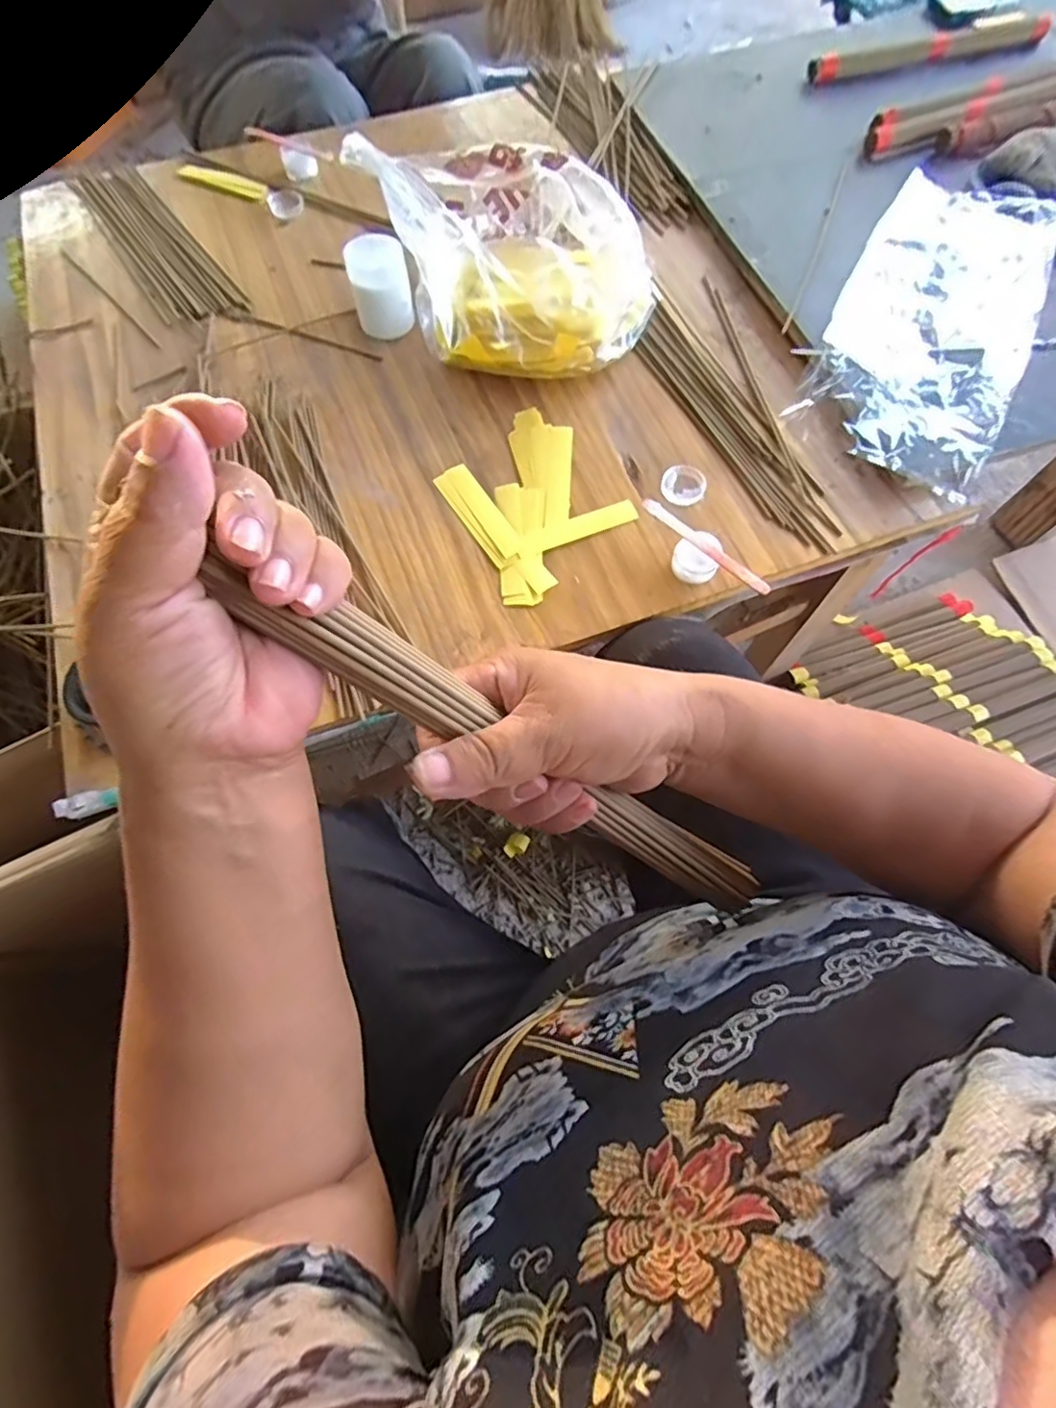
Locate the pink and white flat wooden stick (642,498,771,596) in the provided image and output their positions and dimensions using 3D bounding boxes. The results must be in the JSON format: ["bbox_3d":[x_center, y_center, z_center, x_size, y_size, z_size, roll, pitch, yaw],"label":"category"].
[{"bbox_3d":[0.140,-0.126,0.473,0.121,0.008,0.010,40,74,15],"label":"pink and white flat wooden stick"}]

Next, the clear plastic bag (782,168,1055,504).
[{"bbox_3d":[0.393,-0.377,0.571,0.171,0.035,0.400,27,71,11],"label":"clear plastic bag"}]

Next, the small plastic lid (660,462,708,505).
[{"bbox_3d":[0.138,-0.194,0.525,0.041,0.009,0.038,0,68,0],"label":"small plastic lid"}]

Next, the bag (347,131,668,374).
[{"bbox_3d":[-0.014,-0.423,0.563,0.257,0.110,0.210,40,73,14],"label":"bag"}]

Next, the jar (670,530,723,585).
[{"bbox_3d":[0.137,-0.119,0.483,0.037,0.027,0.031,23,70,9],"label":"jar"}]

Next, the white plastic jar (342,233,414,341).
[{"bbox_3d":[-0.142,-0.401,0.574,0.054,0.066,0.049,-8,68,-3],"label":"white plastic jar"}]

